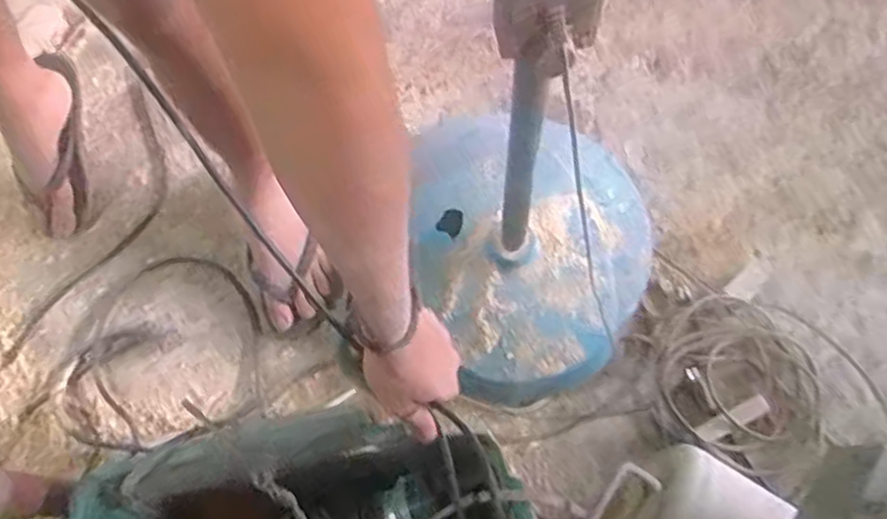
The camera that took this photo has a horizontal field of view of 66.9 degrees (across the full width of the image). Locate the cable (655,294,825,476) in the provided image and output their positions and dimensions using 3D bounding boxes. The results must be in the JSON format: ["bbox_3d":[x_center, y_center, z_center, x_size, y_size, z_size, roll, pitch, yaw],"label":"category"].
[{"bbox_3d":[0.395,0.160,0.876,0.236,0.043,0.207,31,71,13],"label":"cable"}]

